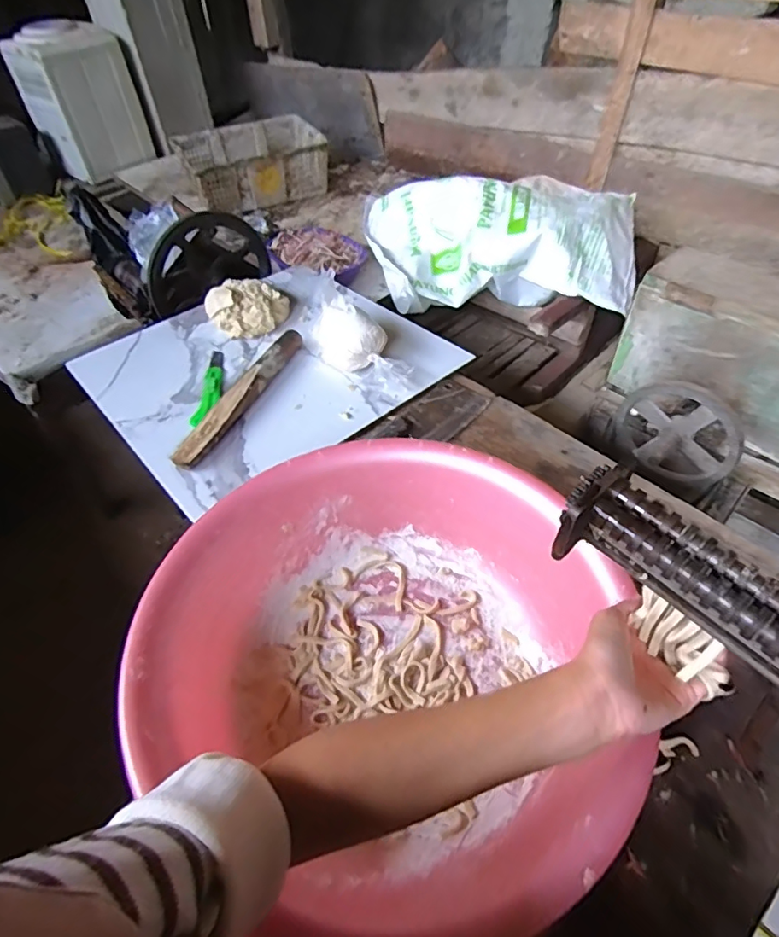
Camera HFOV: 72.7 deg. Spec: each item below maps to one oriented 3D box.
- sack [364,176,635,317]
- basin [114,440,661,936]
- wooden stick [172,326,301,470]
[{"bbox_3d":[0.257,-0.573,1.338,0.684,0.197,0.375,6,49,9],"label":"sack"},{"bbox_3d":[-0.019,0.167,0.475,0.365,0.119,0.393,-2,49,2],"label":"basin"},{"bbox_3d":[-0.216,-0.113,0.792,0.034,0.037,0.309,16,52,17],"label":"wooden stick"}]

